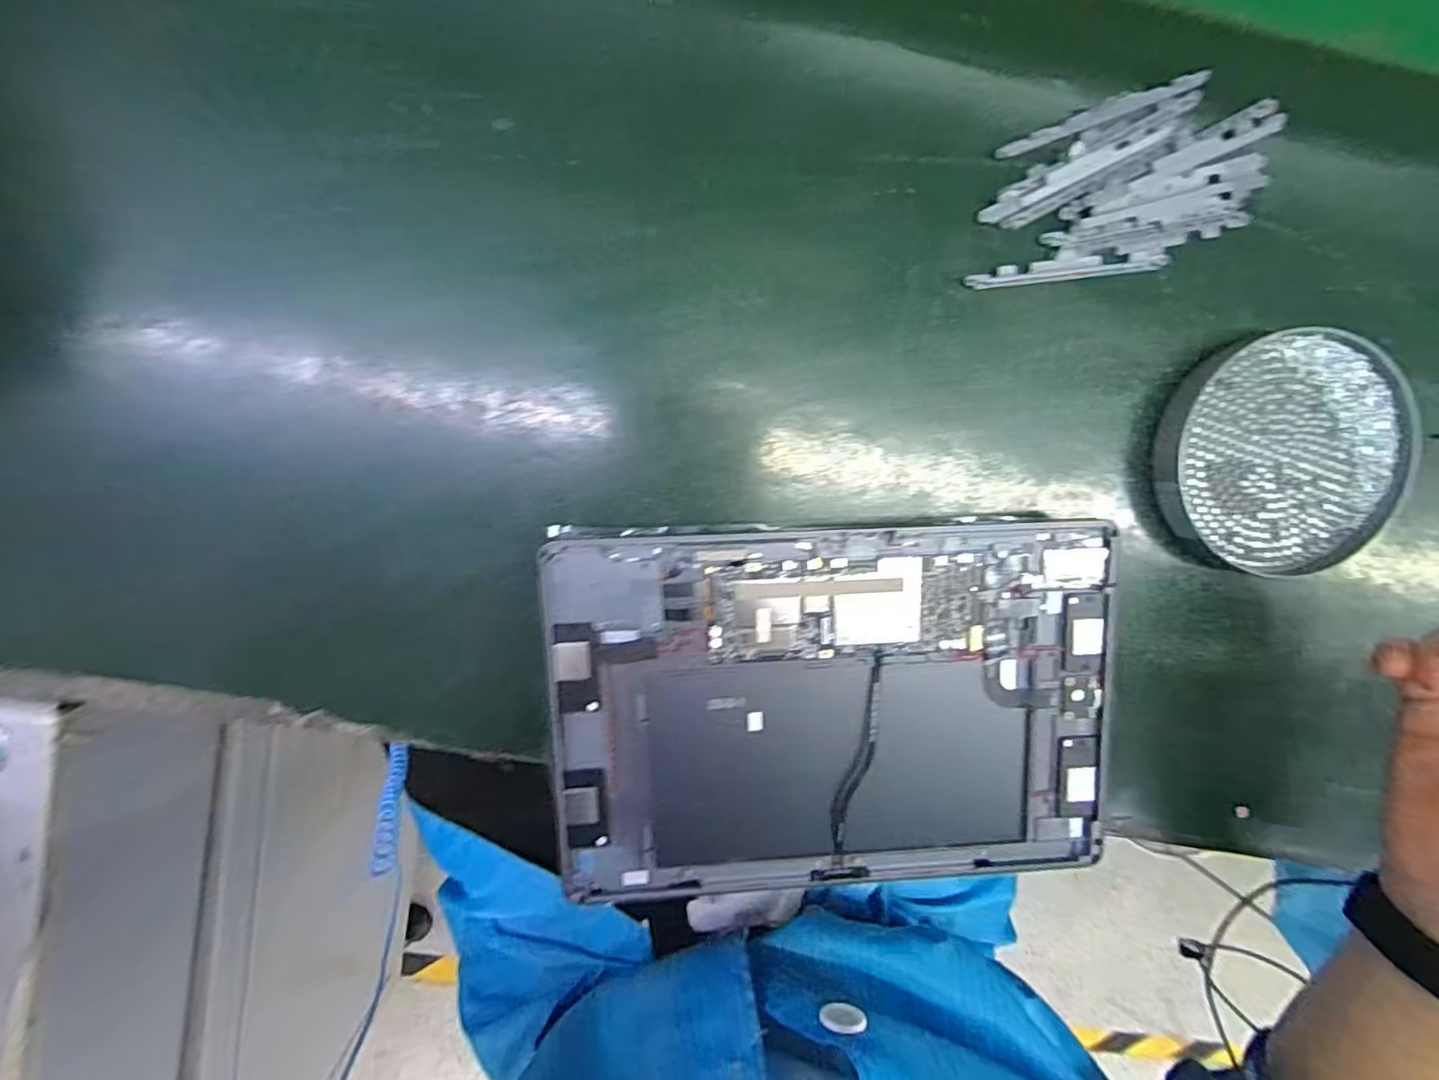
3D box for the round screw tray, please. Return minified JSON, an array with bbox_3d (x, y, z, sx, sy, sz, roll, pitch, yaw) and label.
[{"bbox_3d":[0.275,-0.040,0.302,0.116,0.023,0.113,0,96,-4],"label":"round screw tray"}]

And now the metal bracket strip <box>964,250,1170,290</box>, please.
[{"bbox_3d":[0.163,-0.126,0.289,0.096,0.004,0.009,-8,97,-4],"label":"metal bracket strip"}]

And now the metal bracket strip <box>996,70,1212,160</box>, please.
[{"bbox_3d":[0.169,-0.189,0.277,0.091,0.004,0.009,-18,100,5],"label":"metal bracket strip"}]

